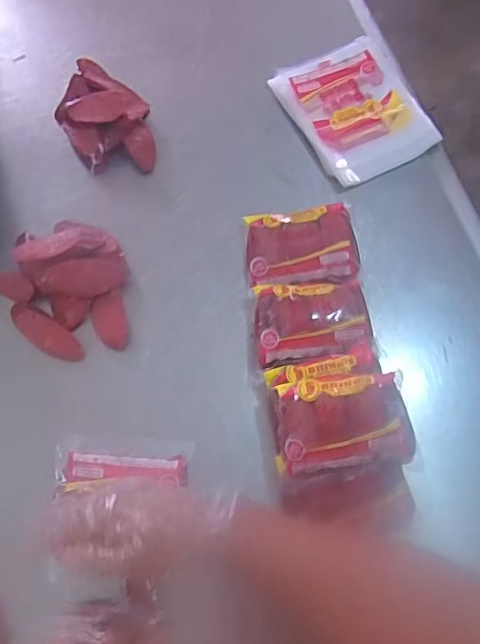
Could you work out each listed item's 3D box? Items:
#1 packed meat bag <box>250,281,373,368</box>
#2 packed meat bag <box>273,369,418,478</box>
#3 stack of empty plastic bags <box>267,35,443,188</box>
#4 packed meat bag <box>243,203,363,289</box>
[{"bbox_3d":[0.082,-0.002,0.658,0.131,0.049,0.094,-8,70,-4],"label":"packed meat bag"},{"bbox_3d":[0.107,0.101,0.568,0.131,0.036,0.091,-6,70,-3],"label":"packed meat bag"},{"bbox_3d":[0.157,-0.297,0.771,0.159,0.018,0.209,-25,72,-9],"label":"stack of empty plastic bags"},{"bbox_3d":[0.077,-0.091,0.693,0.138,0.052,0.106,-7,70,-3],"label":"packed meat bag"}]

